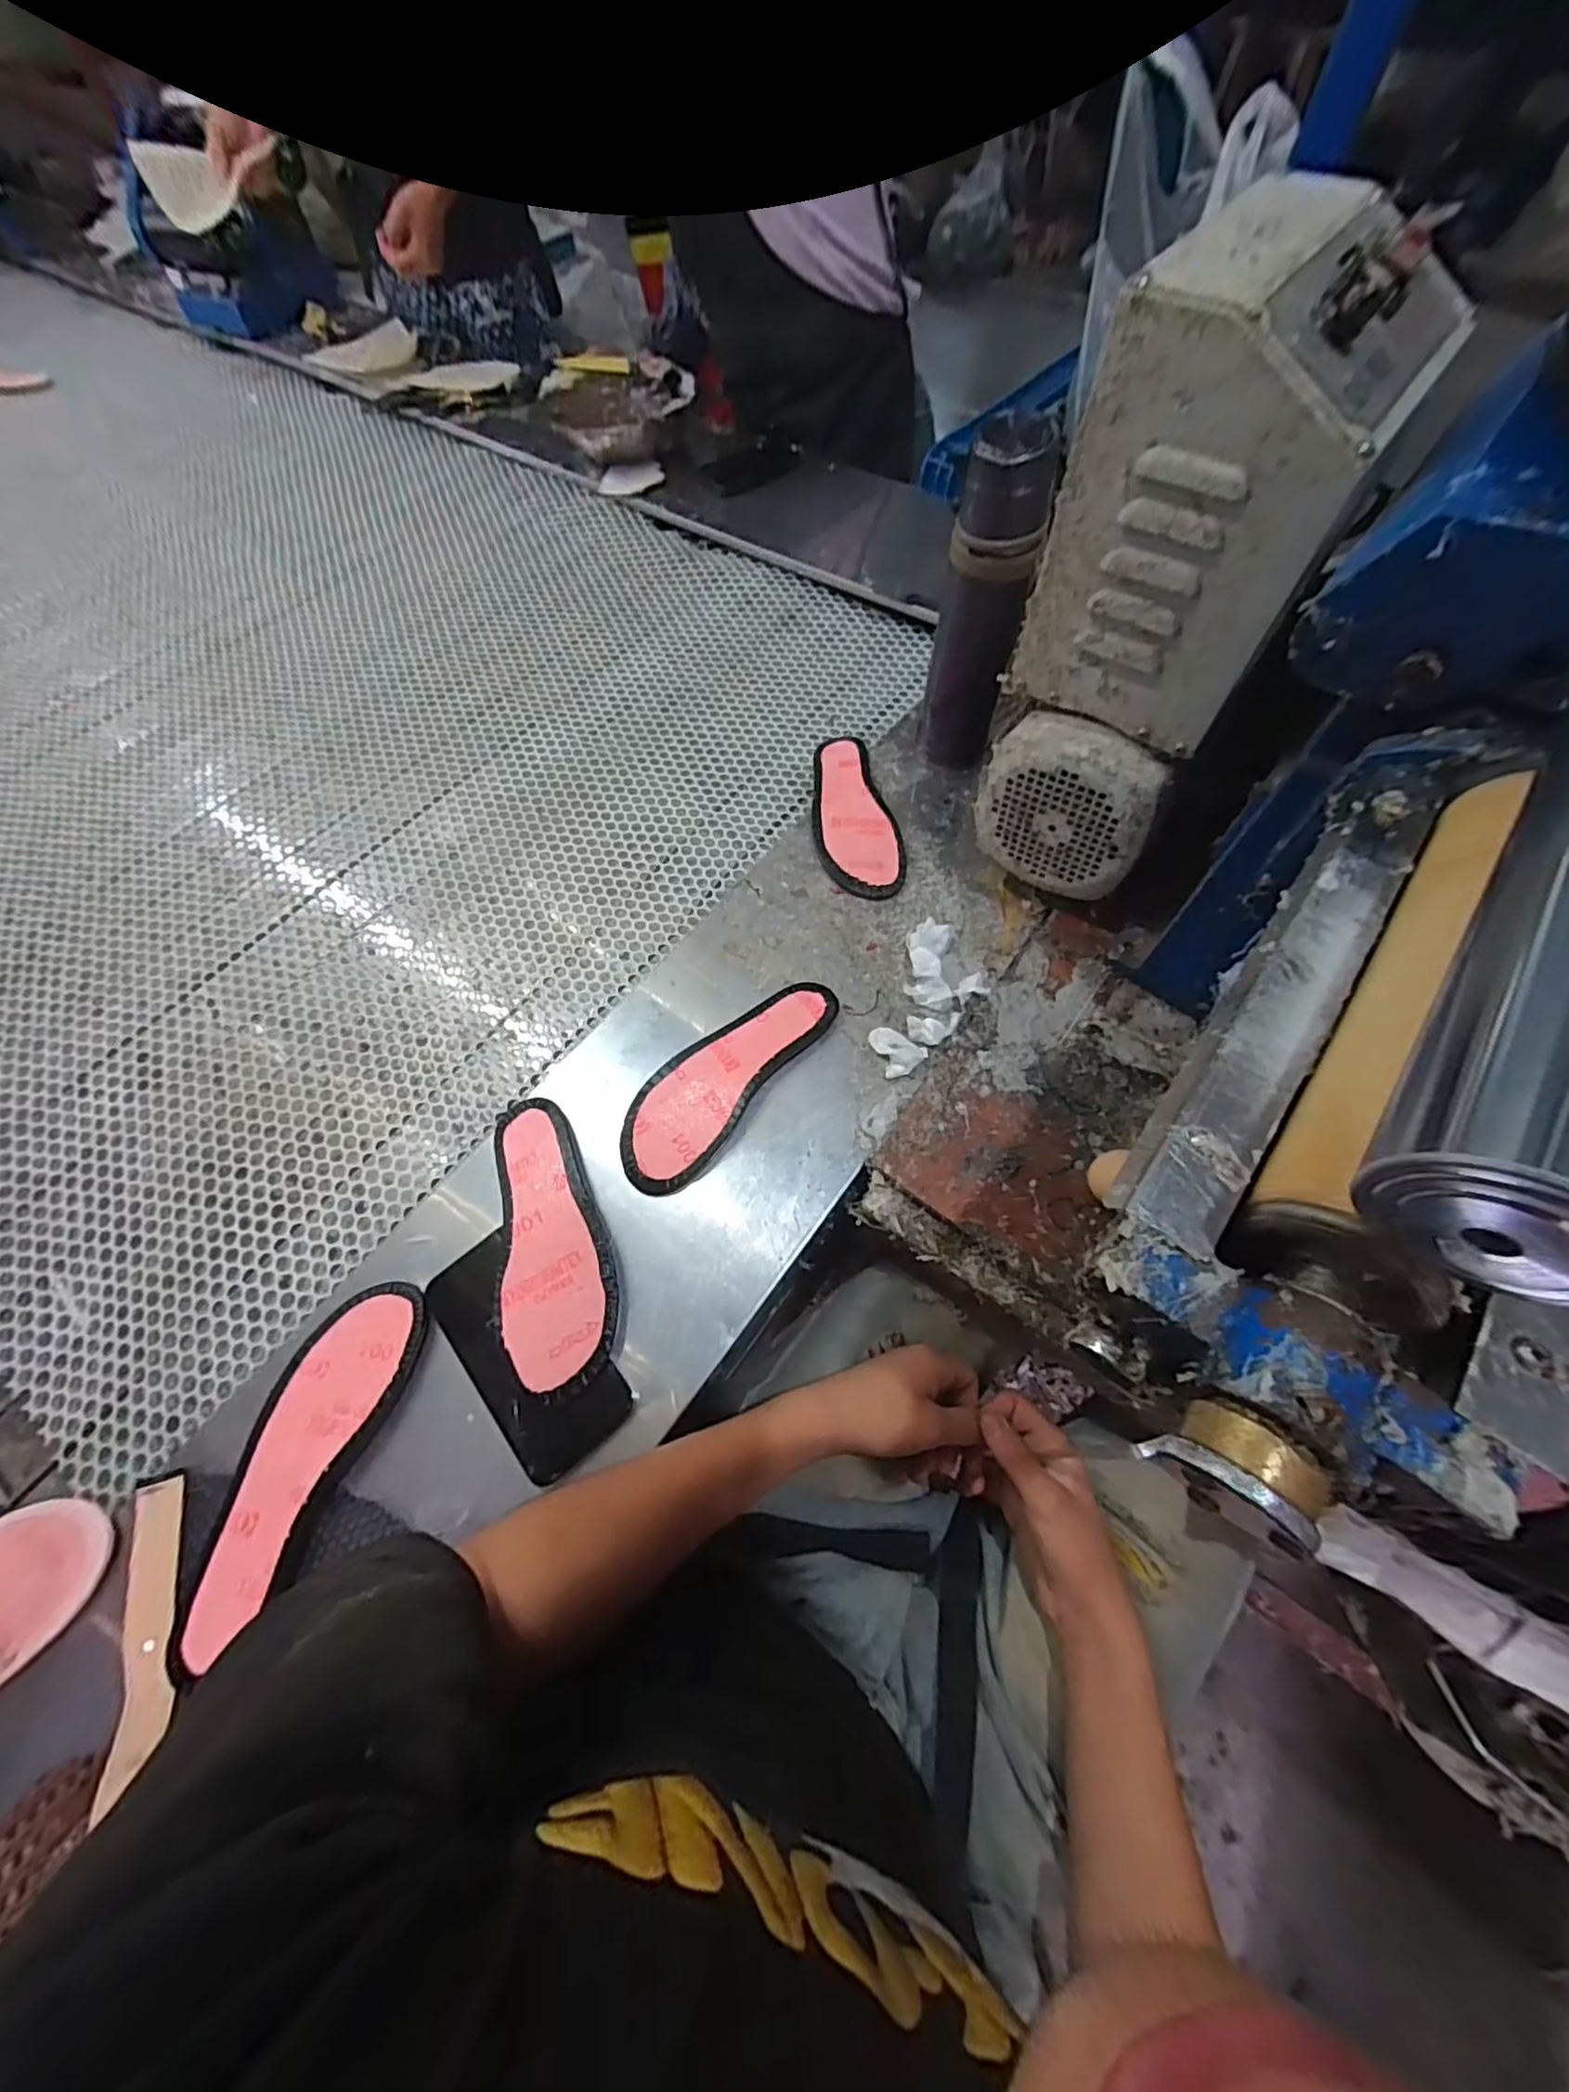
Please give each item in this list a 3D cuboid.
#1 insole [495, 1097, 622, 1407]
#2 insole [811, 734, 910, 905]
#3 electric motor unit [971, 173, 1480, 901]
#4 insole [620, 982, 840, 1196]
[{"bbox_3d":[-0.168,0.136,0.476,0.075,0.022,0.210,-15,65,-8],"label":"insole"},{"bbox_3d":[0.066,-0.239,0.655,0.077,0.017,0.216,-8,65,-5],"label":"insole"},{"bbox_3d":[0.258,-0.295,0.450,0.147,0.327,0.190,35,70,17],"label":"electric motor unit"},{"bbox_3d":[-0.048,0.019,0.530,0.078,0.018,0.213,37,69,15],"label":"insole"}]

